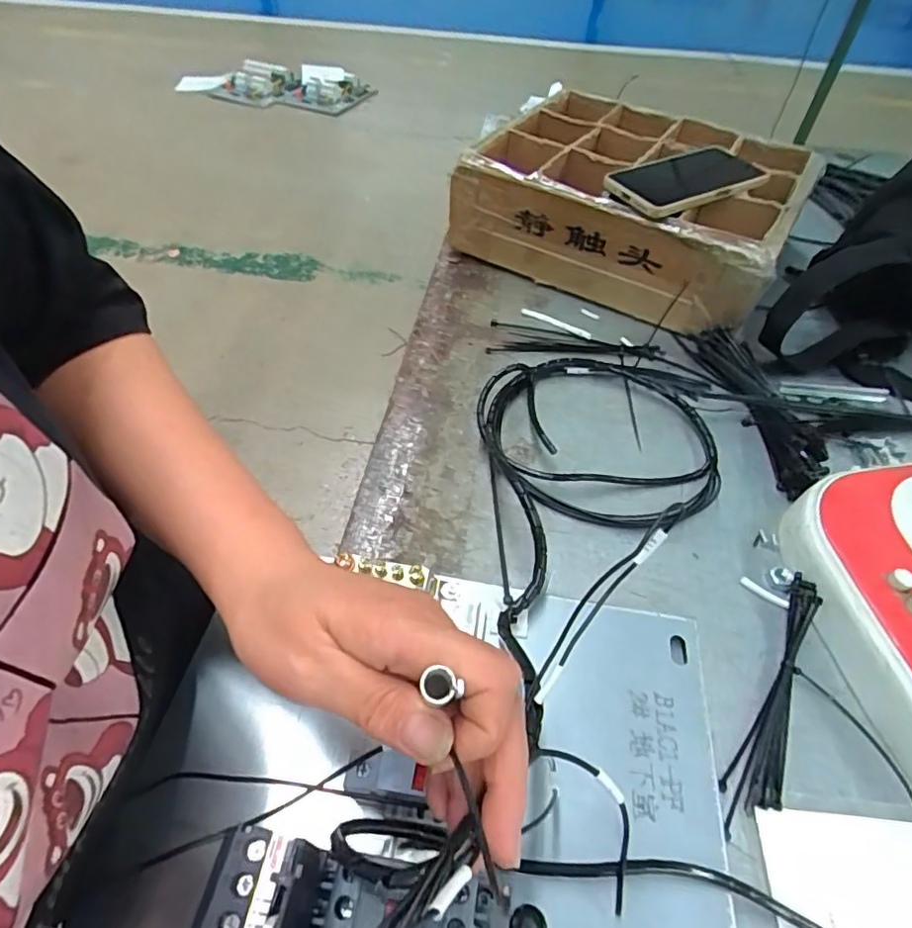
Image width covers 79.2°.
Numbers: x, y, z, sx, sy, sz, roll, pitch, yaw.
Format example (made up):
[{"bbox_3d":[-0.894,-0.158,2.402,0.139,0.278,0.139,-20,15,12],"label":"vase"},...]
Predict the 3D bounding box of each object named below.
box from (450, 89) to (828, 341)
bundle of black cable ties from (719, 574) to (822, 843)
[{"bbox_3d":[0.207,-0.308,0.645,0.332,0.109,0.287,27,55,20],"label":"box"},{"bbox_3d":[0.200,0.141,0.336,0.030,0.015,0.172,29,55,21],"label":"bundle of black cable ties"}]

